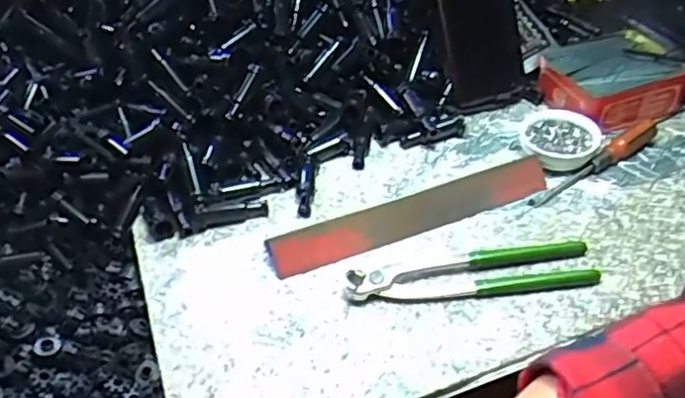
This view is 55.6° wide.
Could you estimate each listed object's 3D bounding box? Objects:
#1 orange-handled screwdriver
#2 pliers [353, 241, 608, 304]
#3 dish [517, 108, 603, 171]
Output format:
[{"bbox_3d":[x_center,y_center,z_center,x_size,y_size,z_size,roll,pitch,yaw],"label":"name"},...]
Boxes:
[{"bbox_3d":[0.241,-0.035,0.607,0.157,0.020,0.016,-28,47,-22],"label":"orange-handled screwdriver"},{"bbox_3d":[0.103,0.057,0.523,0.196,0.017,0.042,-5,43,1],"label":"pliers"},{"bbox_3d":[0.208,-0.057,0.625,0.074,0.021,0.070,-3,43,3],"label":"dish"}]

